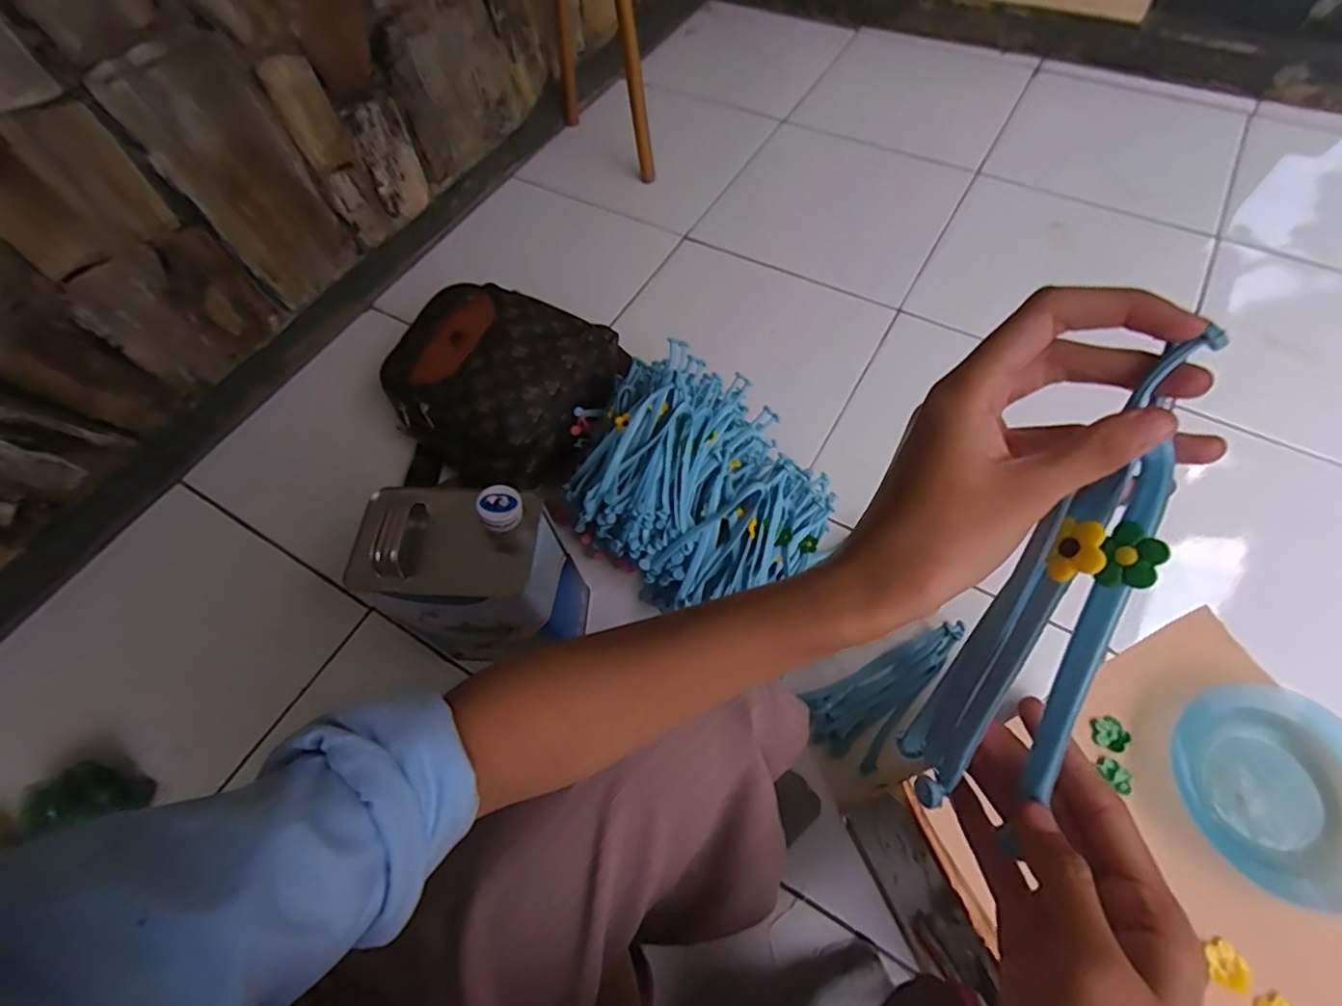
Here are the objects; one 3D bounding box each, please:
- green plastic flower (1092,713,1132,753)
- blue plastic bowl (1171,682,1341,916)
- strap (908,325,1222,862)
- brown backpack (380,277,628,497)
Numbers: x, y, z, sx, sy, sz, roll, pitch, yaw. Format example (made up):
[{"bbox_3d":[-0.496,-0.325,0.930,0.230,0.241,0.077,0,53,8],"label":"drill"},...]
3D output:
[{"bbox_3d":[0.313,0.164,0.425,0.021,0.008,0.023,-2,61,3],"label":"green plastic flower"},{"bbox_3d":[0.400,0.186,0.388,0.110,0.026,0.126,-5,61,1],"label":"blue plastic bowl"},{"bbox_3d":[0.148,0.042,0.225,0.043,0.027,0.192,26,112,13],"label":"strap"},{"bbox_3d":[-0.232,-0.149,0.808,0.285,0.151,0.253,19,64,14],"label":"brown backpack"}]

